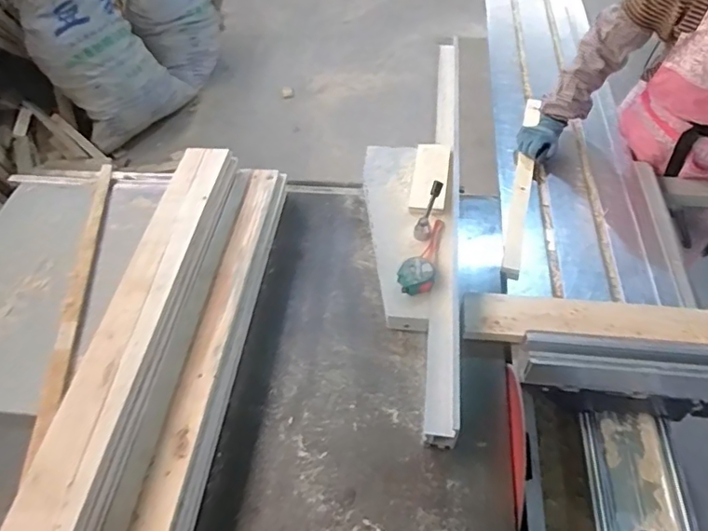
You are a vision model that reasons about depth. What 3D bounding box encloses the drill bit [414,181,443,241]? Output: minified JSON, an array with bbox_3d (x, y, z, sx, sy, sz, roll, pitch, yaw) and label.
[{"bbox_3d":[0.147,-0.104,1.015,0.030,0.023,0.122,19,80,11],"label":"drill bit"}]

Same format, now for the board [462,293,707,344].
[{"bbox_3d":[0.607,0.107,0.933,0.803,0.027,0.125,4,33,1],"label":"board"}]

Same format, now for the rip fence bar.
[{"bbox_3d":[0.193,-0.144,1.069,0.054,0.088,0.981,7,52,2],"label":"rip fence bar"}]

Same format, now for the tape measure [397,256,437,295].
[{"bbox_3d":[0.112,0.021,0.944,0.066,0.029,0.071,3,50,7],"label":"tape measure"}]

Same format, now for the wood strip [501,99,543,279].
[{"bbox_3d":[0.383,-0.196,1.185,0.039,0.024,0.562,11,51,13],"label":"wood strip"}]

